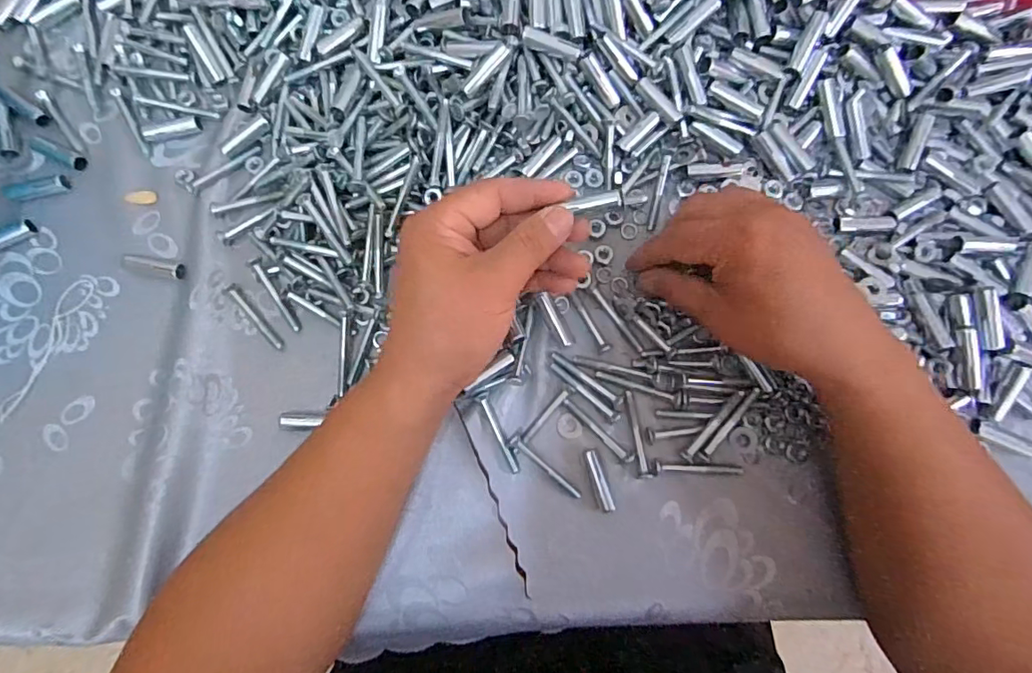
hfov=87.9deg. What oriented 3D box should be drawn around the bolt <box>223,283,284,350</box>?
[{"bbox_3d":[-0.175,-0.014,0.357,0.009,0.004,0.056,-43,82,-6],"label":"bolt"}]

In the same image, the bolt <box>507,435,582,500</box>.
[{"bbox_3d":[0.018,0.083,0.339,0.056,0.008,0.007,40,83,7],"label":"bolt"}]

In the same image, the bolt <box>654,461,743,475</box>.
[{"bbox_3d":[0.115,0.083,0.338,0.056,0.008,0.007,1,80,2],"label":"bolt"}]

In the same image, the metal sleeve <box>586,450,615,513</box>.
[{"bbox_3d":[0.053,0.091,0.338,0.008,0.010,0.039,-17,80,-2],"label":"metal sleeve"}]

